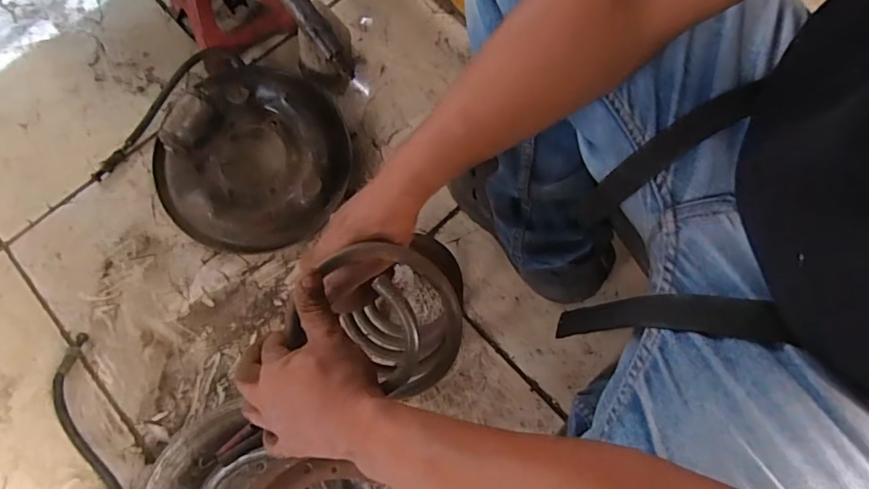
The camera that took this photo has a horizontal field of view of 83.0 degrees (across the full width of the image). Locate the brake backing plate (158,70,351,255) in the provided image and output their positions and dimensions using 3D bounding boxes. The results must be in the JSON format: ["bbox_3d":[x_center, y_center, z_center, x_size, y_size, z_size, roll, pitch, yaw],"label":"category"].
[{"bbox_3d":[-0.255,-0.129,0.695,0.250,0.087,0.272,0,72,-1],"label":"brake backing plate"}]

